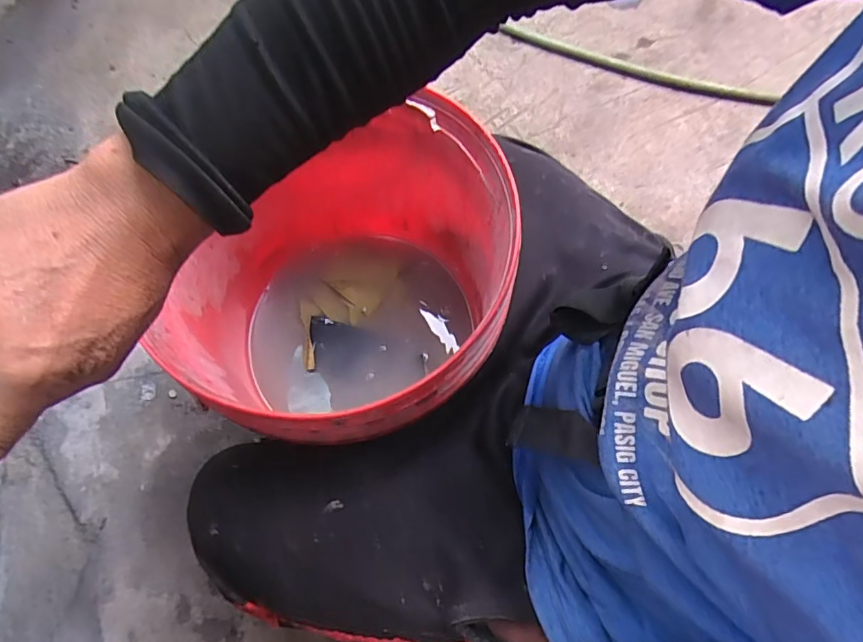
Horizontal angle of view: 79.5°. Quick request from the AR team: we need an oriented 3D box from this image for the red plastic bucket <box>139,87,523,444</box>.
[{"bbox_3d":[-0.081,-0.010,0.540,0.296,0.318,0.296,-12,70,-5],"label":"red plastic bucket"}]

